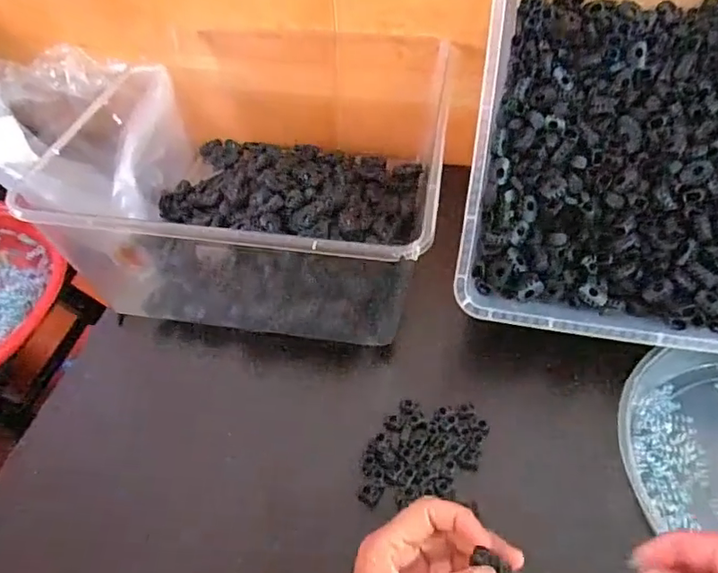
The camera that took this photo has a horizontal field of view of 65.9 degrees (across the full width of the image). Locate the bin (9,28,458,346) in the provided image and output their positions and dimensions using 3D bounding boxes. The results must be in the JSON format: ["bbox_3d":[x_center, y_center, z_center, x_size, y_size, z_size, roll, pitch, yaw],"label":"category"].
[{"bbox_3d":[-0.088,-0.110,0.527,0.311,0.126,0.295,7,50,8],"label":"bin"}]

